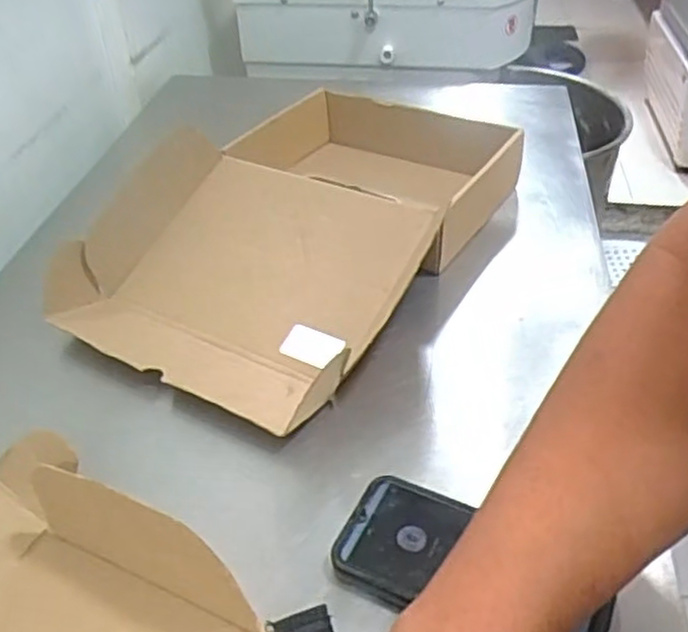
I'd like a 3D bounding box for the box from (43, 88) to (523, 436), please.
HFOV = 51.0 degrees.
[{"bbox_3d":[-0.038,-0.092,0.714,0.297,0.088,0.447,20,46,25],"label":"box"}]

